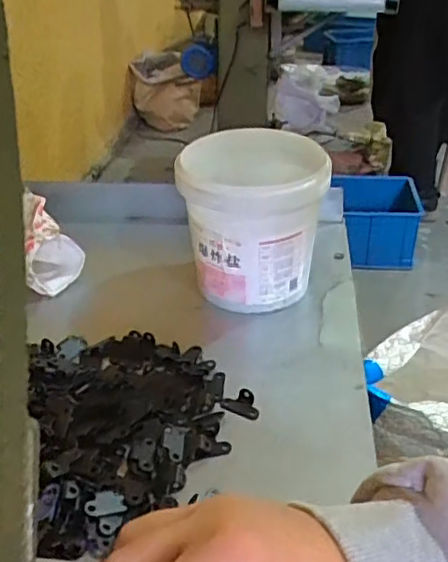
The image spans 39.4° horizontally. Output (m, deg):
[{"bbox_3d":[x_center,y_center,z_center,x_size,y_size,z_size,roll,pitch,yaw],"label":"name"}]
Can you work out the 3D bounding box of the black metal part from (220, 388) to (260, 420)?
[{"bbox_3d":[0.013,0.086,0.447,0.030,0.007,0.019,18,38,23],"label":"black metal part"}]

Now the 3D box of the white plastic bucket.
[{"bbox_3d":[0.024,-0.052,0.544,0.114,0.121,0.120,0,35,0],"label":"white plastic bucket"}]

